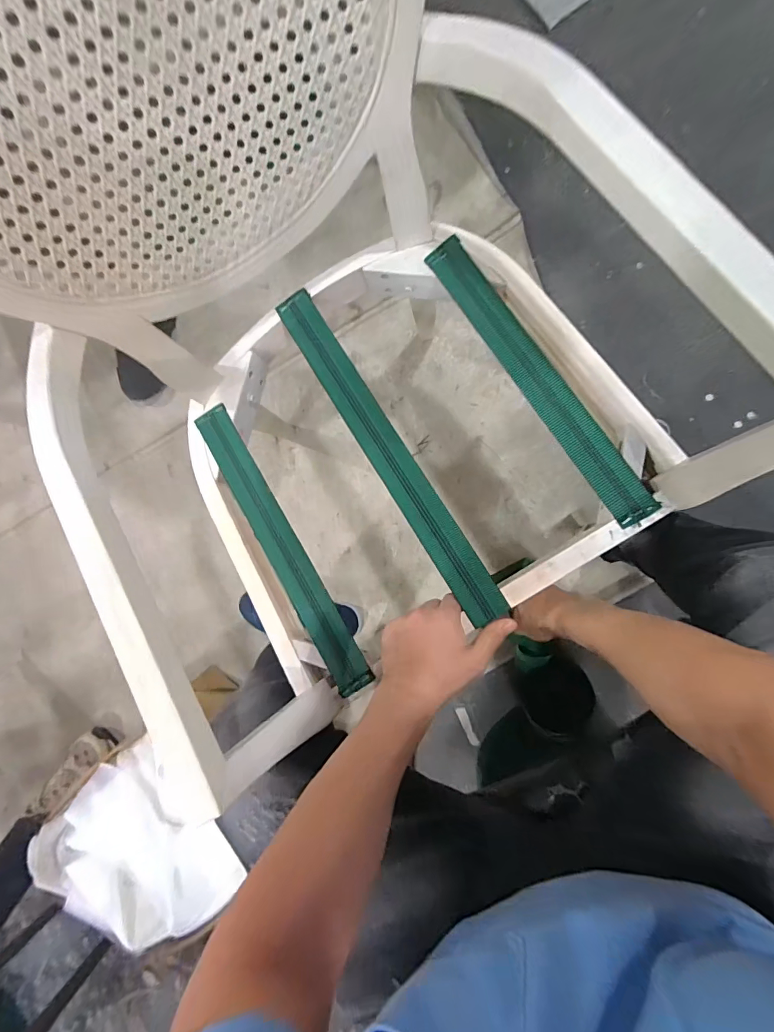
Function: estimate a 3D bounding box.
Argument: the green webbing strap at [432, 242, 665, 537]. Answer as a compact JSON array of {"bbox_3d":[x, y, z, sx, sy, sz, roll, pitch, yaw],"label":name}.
[{"bbox_3d":[0.172,-0.164,0.488,0.044,0.010,0.393,-34,80,8],"label":"green webbing strap"}]

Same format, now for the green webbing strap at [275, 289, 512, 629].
[{"bbox_3d":[-0.003,-0.079,0.512,0.046,0.008,0.462,-33,82,9],"label":"green webbing strap"}]

